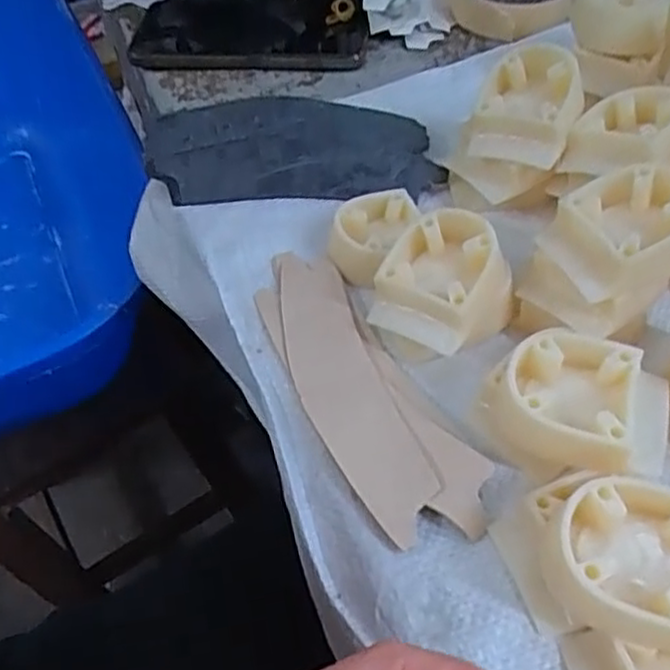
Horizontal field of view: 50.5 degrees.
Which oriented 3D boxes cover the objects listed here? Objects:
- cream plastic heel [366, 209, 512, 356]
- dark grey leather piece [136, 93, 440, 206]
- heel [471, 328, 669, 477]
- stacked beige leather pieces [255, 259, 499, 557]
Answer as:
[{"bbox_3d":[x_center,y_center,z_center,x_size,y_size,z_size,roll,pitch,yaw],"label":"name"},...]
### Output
[{"bbox_3d":[0.049,-0.021,0.320,0.051,0.044,0.055,-3,52,4],"label":"cream plastic heel"},{"bbox_3d":[-0.027,-0.109,0.410,0.163,0.024,0.072,-4,52,4],"label":"dark grey leather piece"},{"bbox_3d":[0.093,0.030,0.280,0.070,0.039,0.050,16,55,18],"label":"heel"},{"bbox_3d":[0.007,0.020,0.314,0.047,0.011,0.162,-24,53,-16],"label":"stacked beige leather pieces"}]

